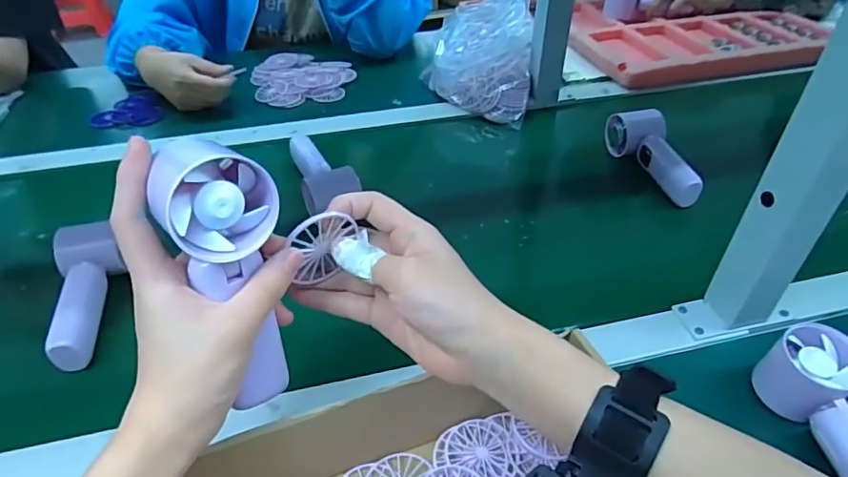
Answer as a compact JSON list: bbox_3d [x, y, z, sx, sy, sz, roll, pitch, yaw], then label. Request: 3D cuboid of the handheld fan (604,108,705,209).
[{"bbox_3d":[0.271,-0.099,0.638,0.053,0.054,0.149,-5,41,-5],"label":"handheld fan"}]

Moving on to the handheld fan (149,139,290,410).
[{"bbox_3d":[-0.102,0.025,0.296,0.057,0.155,0.039,-13,29,-14],"label":"handheld fan"}]

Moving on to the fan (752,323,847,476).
[{"bbox_3d":[0.296,0.136,0.372,0.053,0.052,0.152,-11,55,-11],"label":"fan"}]

